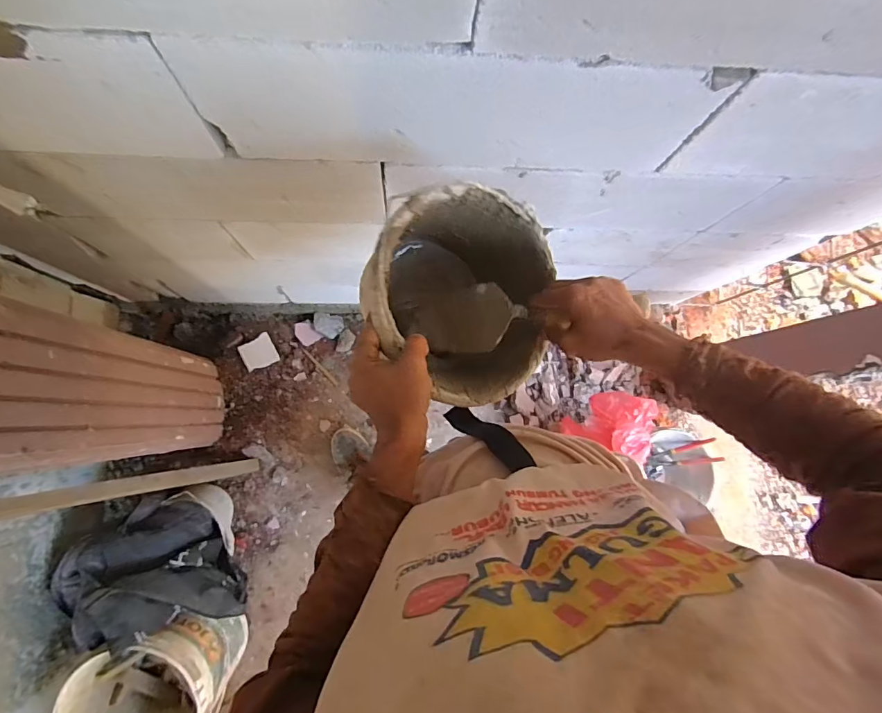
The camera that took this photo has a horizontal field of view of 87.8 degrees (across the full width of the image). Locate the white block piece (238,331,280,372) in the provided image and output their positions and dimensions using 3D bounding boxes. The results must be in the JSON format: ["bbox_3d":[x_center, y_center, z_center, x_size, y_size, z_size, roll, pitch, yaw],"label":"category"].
[{"bbox_3d":[-0.545,-0.011,1.374,0.098,0.014,0.093,-30,106,-34],"label":"white block piece"}]

